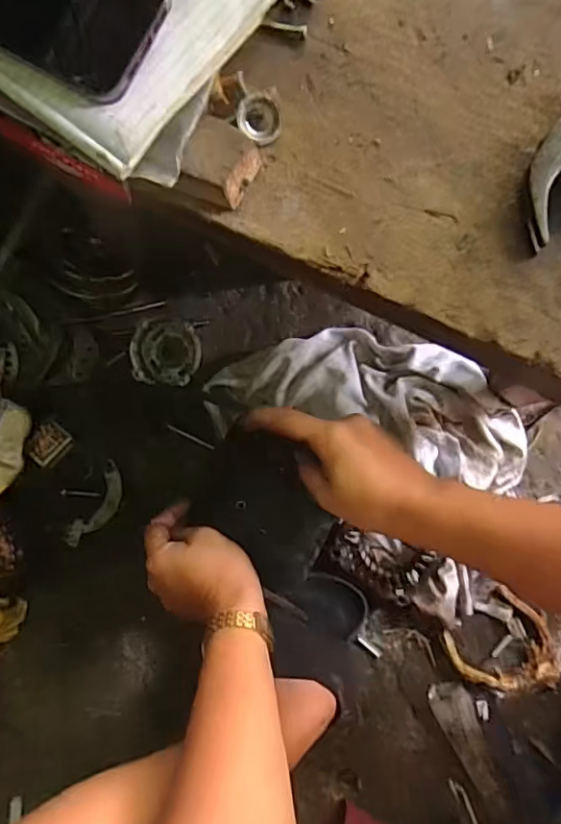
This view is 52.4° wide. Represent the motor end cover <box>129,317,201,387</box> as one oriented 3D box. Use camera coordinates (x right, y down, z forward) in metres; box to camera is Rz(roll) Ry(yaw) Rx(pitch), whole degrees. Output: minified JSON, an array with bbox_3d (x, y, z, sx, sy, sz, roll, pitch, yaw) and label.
[{"bbox_3d":[-0.143,-0.076,0.699,0.087,0.035,0.085,2,85,7],"label":"motor end cover"}]

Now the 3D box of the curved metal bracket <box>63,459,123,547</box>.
[{"bbox_3d":[-0.227,0.119,0.708,0.043,0.008,0.114,31,89,8],"label":"curved metal bracket"}]

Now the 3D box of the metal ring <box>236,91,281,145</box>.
[{"bbox_3d":[-0.014,-0.193,0.375,0.028,0.012,0.029,-1,85,6],"label":"metal ring"}]

